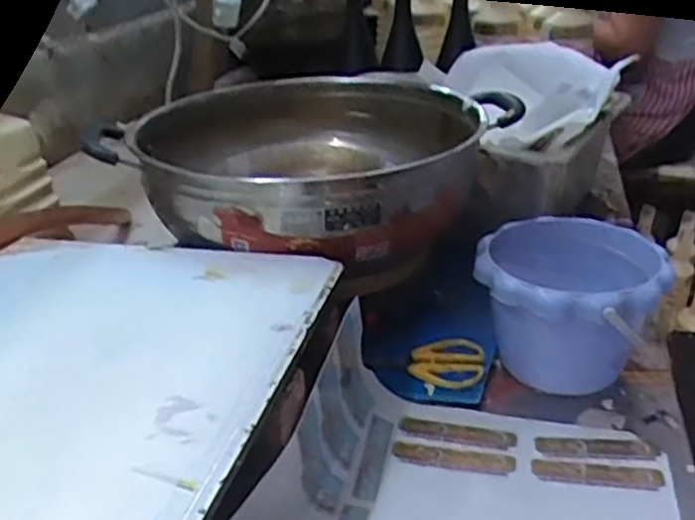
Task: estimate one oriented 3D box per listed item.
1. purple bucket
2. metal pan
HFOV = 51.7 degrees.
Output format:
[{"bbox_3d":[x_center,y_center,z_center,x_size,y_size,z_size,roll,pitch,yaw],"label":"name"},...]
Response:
[{"bbox_3d":[0.195,0.047,0.640,0.147,0.123,0.146,1,27,0],"label":"purple bucket"},{"bbox_3d":[-0.020,-0.096,0.715,0.310,0.114,0.359,18,32,29],"label":"metal pan"}]

